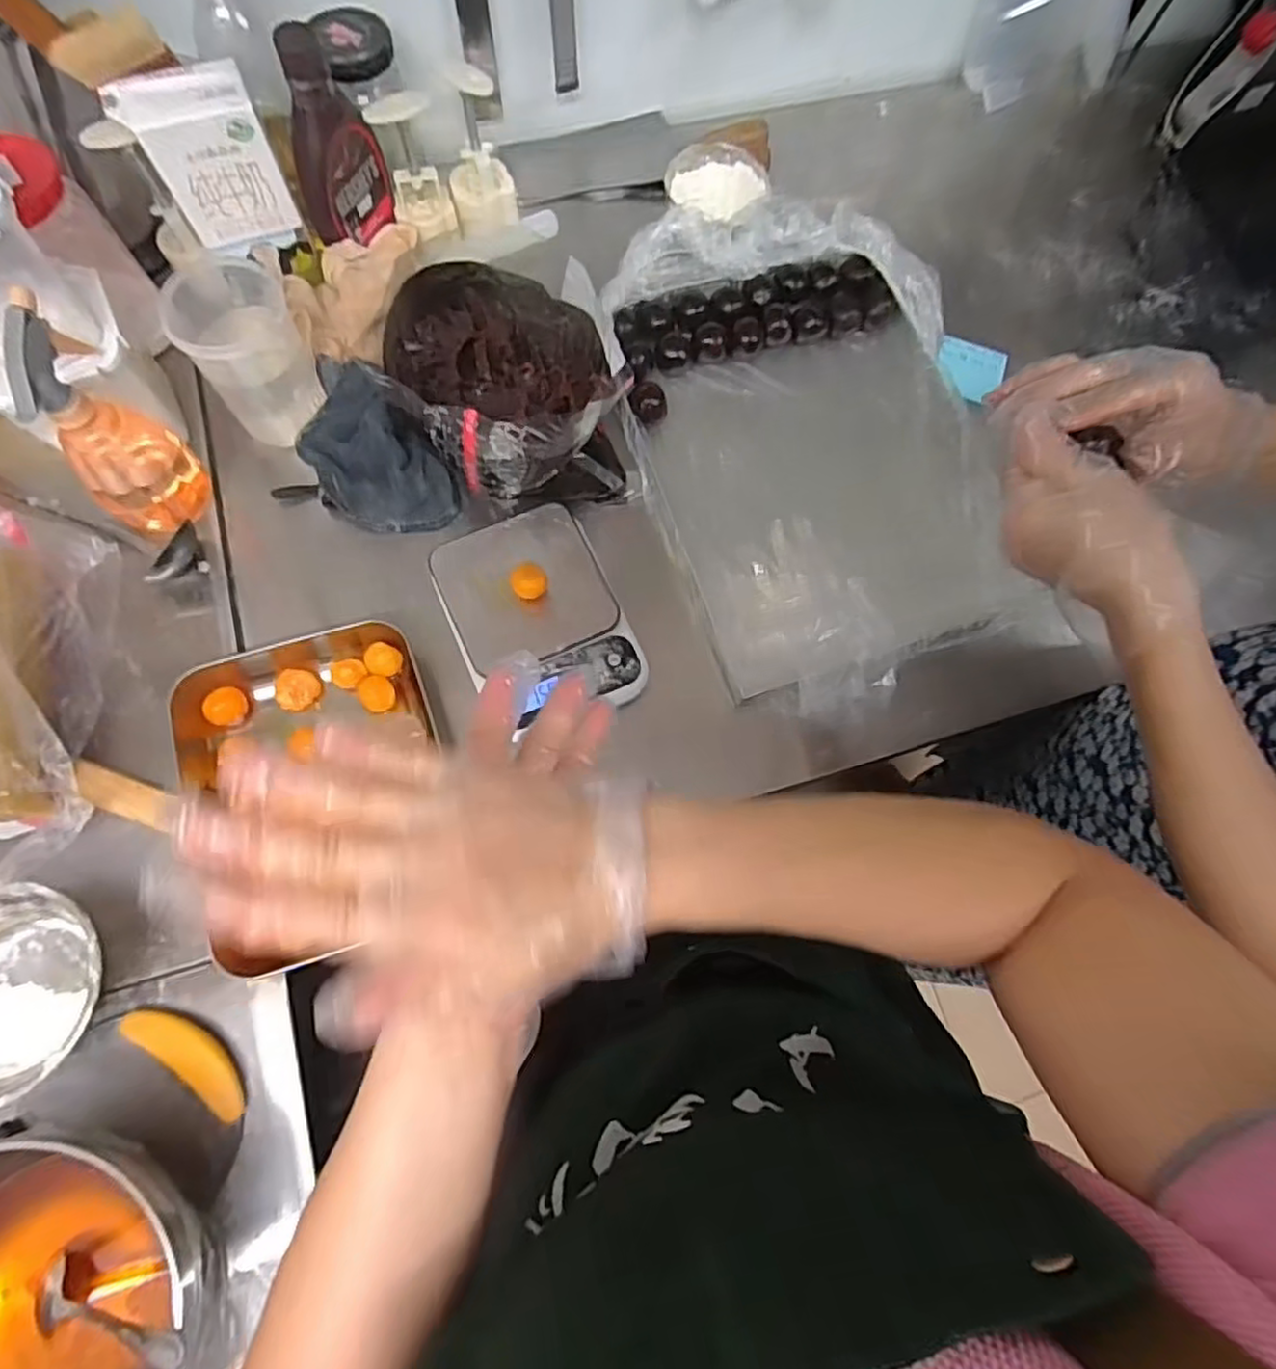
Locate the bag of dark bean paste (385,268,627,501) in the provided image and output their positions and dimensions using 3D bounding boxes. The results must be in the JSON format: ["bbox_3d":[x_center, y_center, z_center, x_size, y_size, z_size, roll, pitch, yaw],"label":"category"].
[{"bbox_3d":[-0.119,-0.269,0.626,0.178,0.135,0.193,-21,75,-7],"label":"bag of dark bean paste"}]

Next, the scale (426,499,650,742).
[{"bbox_3d":[-0.090,-0.061,0.613,0.144,0.036,0.190,-25,76,-8],"label":"scale"}]

